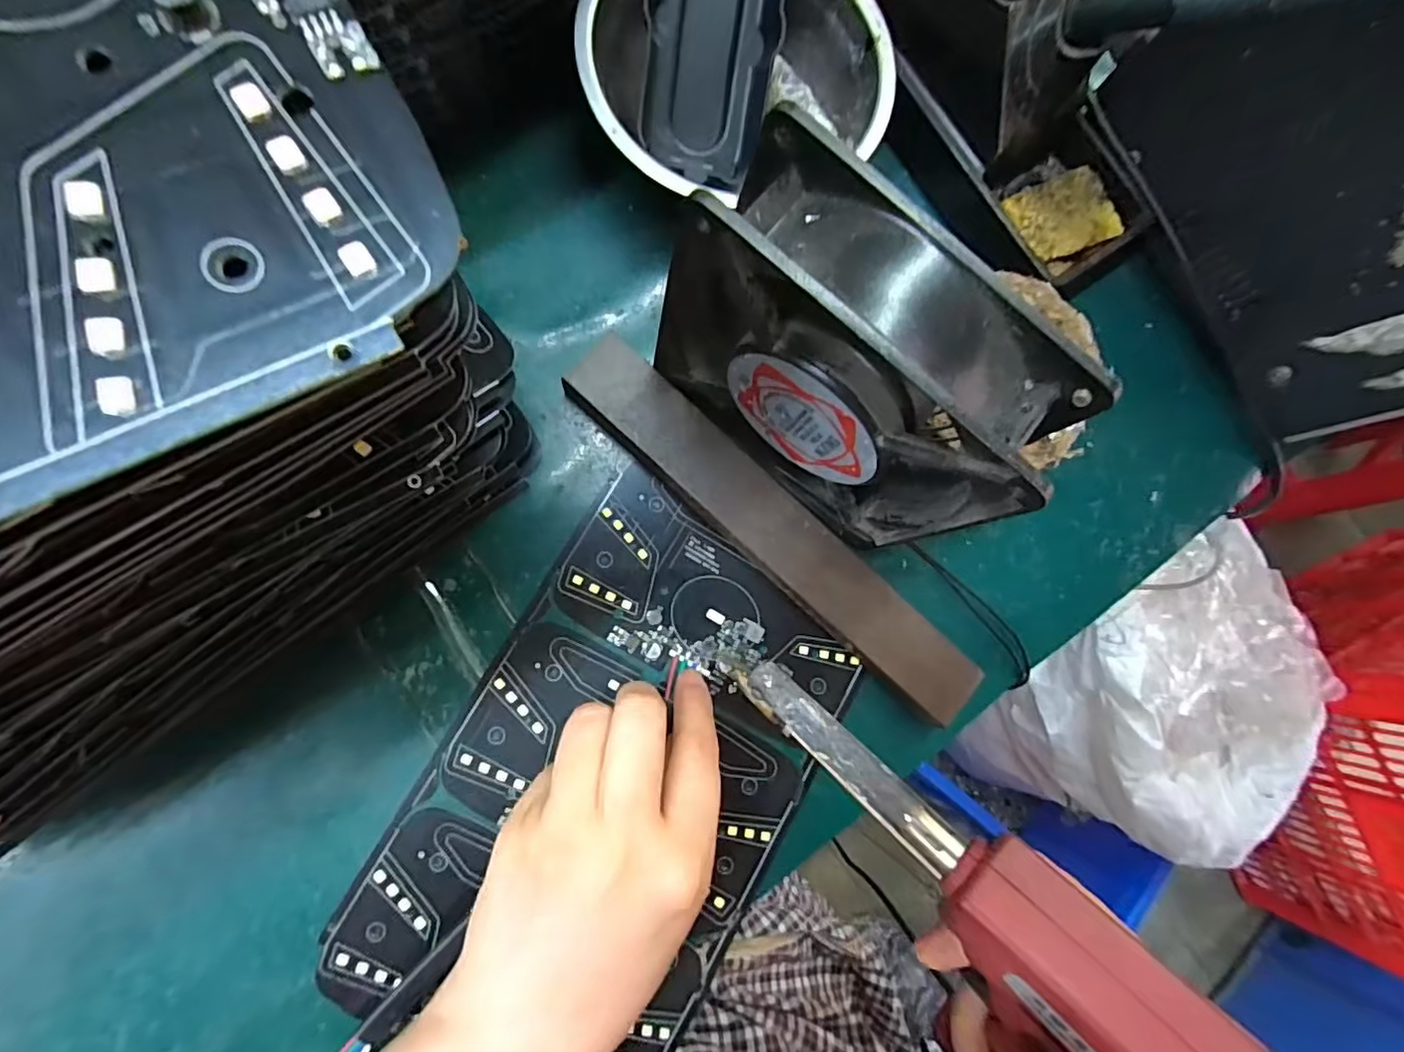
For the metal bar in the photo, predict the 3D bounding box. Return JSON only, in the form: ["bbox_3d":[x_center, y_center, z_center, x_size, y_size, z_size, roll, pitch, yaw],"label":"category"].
[{"bbox_3d":[0.029,0.002,0.251,0.203,0.020,0.033,42,80,-2],"label":"metal bar"}]

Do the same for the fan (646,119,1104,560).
[{"bbox_3d":[0.044,-0.048,0.207,0.125,0.120,0.049,40,80,-2],"label":"fan"}]

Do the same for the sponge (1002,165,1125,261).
[{"bbox_3d":[0.162,-0.140,0.271,0.051,0.004,0.036,-23,87,-10],"label":"sponge"}]

